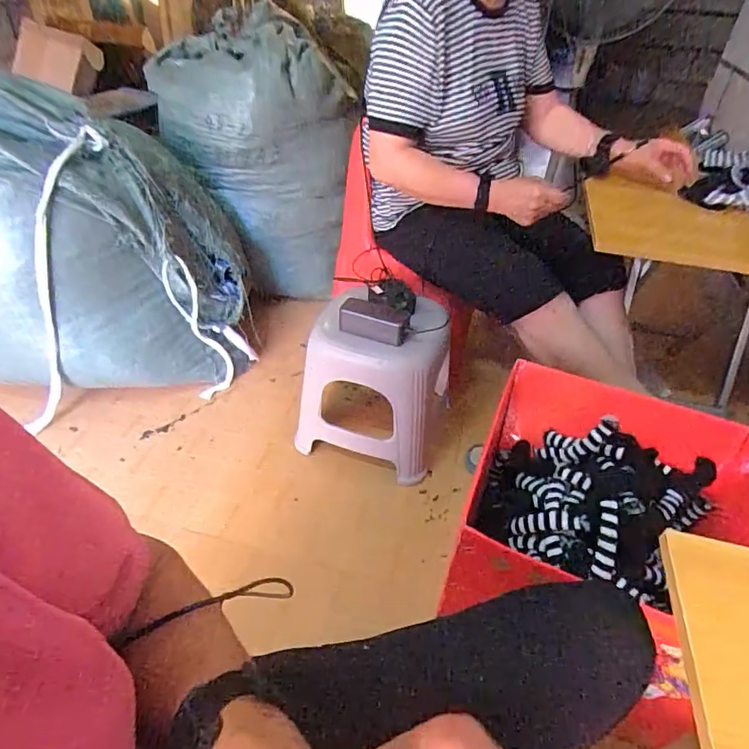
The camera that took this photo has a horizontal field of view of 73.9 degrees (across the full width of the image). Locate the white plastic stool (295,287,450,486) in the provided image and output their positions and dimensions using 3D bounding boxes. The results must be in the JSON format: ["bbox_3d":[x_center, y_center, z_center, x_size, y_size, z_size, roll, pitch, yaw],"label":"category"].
[{"bbox_3d":[0.006,0.014,1.044,0.286,0.316,0.230,13,42,11],"label":"white plastic stool"}]

